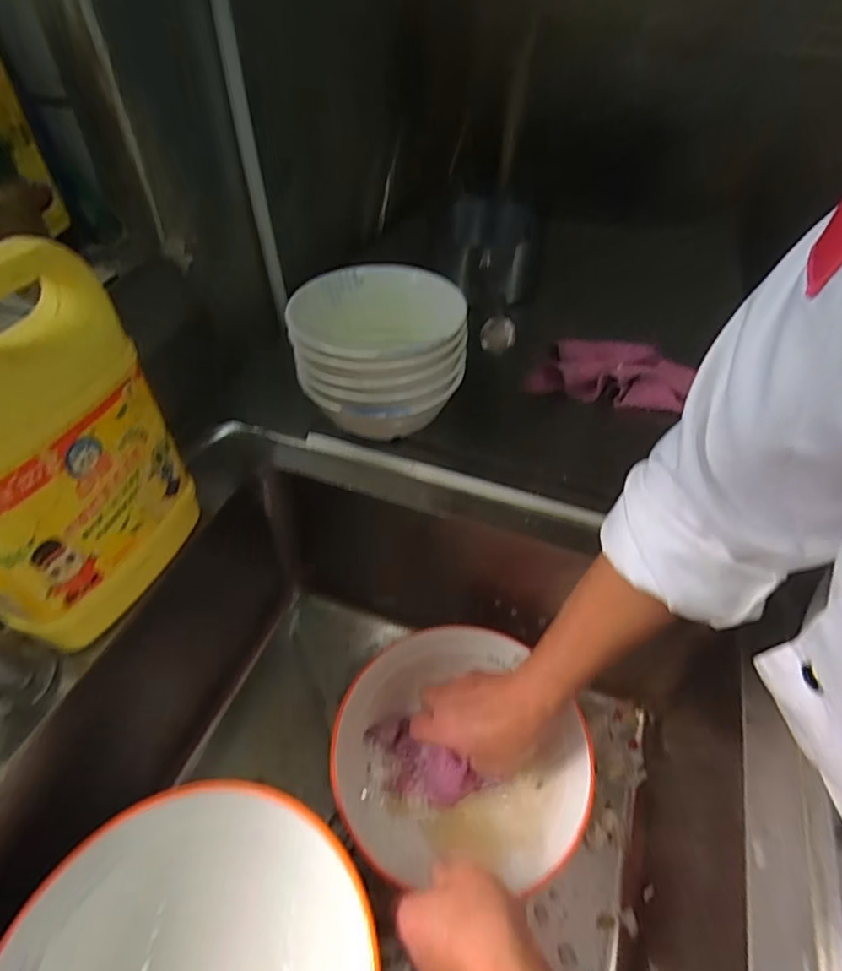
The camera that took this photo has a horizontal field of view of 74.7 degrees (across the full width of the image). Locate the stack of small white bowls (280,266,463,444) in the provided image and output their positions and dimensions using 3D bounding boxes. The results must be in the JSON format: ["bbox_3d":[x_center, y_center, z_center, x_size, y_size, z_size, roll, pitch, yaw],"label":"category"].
[{"bbox_3d":[-0.037,-0.107,0.503,0.145,0.122,0.147,-1,47,-4],"label":"stack of small white bowls"}]

